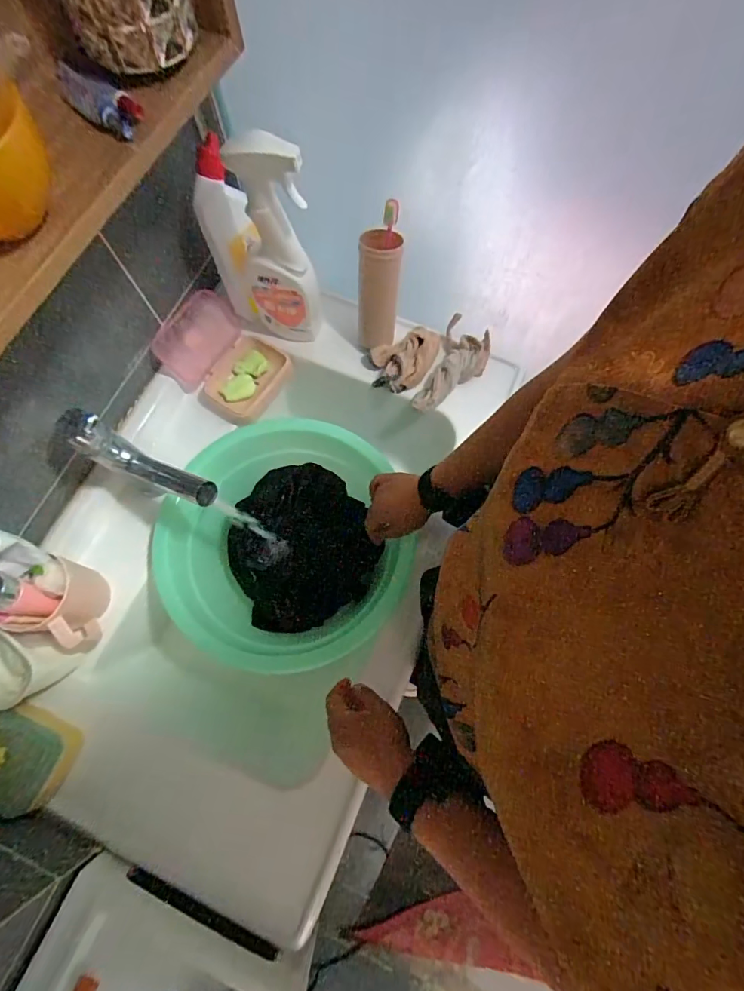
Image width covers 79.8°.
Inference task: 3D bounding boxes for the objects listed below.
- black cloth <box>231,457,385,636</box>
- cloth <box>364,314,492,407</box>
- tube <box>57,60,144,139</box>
[{"bbox_3d":[-0.104,0.069,0.670,0.201,0.078,0.232,-18,74,-6],"label":"black cloth"},{"bbox_3d":[0.087,-0.206,0.662,0.166,0.049,0.126,-39,77,-11],"label":"cloth"},{"bbox_3d":[-0.216,-0.317,0.354,0.076,0.017,0.031,38,76,10],"label":"tube"}]

